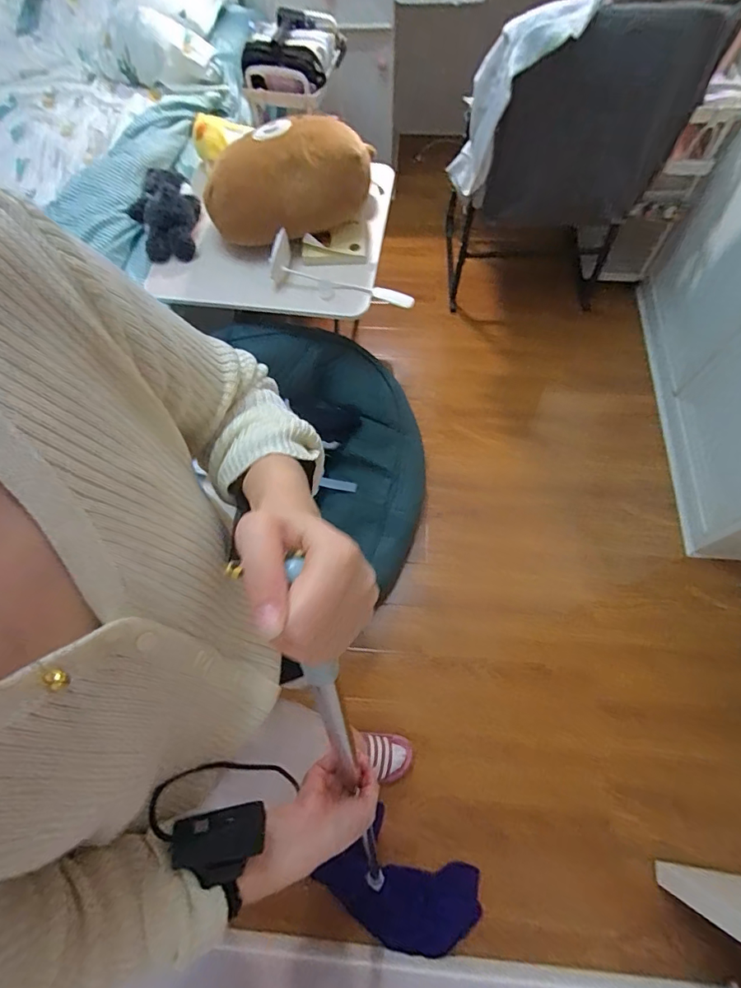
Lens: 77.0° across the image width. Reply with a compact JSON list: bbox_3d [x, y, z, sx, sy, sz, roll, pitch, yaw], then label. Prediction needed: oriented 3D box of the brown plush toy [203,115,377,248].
[{"bbox_3d":[-0.202,-0.784,1.182,0.433,0.214,0.238,-6,67,-1],"label":"brown plush toy"}]

